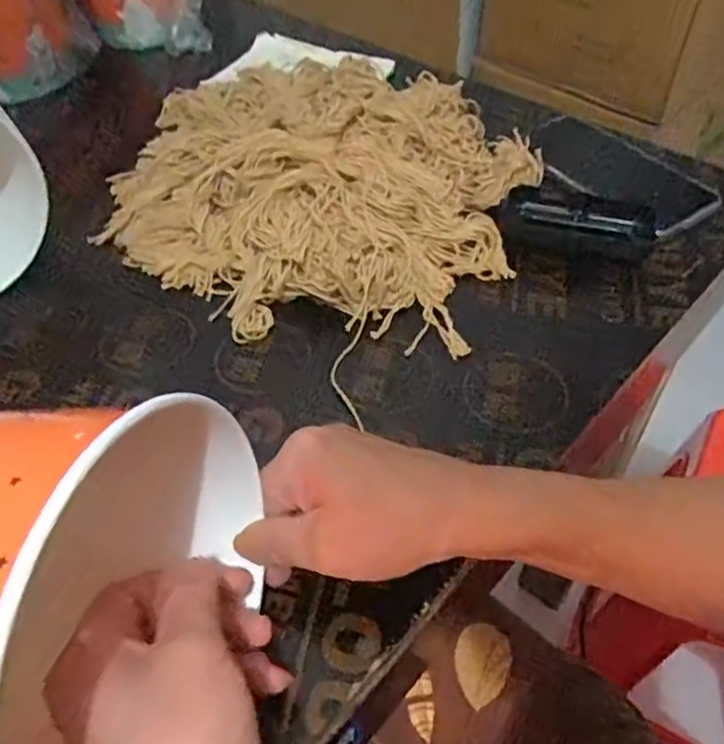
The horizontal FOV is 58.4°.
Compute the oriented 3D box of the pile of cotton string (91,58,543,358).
[{"bbox_3d":[-0.045,-0.162,0.517,0.351,0.063,0.287,21,54,19],"label":"pile of cotton string"}]

